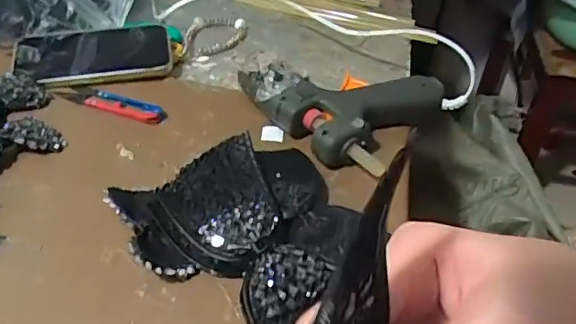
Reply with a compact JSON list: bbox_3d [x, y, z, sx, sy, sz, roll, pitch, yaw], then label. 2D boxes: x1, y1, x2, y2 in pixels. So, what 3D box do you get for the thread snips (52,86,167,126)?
[{"bbox_3d":[-0.174,-0.059,0.547,0.114,0.006,0.028,18,42,16],"label":"thread snips"}]

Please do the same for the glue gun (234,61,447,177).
[{"bbox_3d":[0.049,-0.062,0.541,0.162,0.043,0.146,28,45,26],"label":"glue gun"}]

